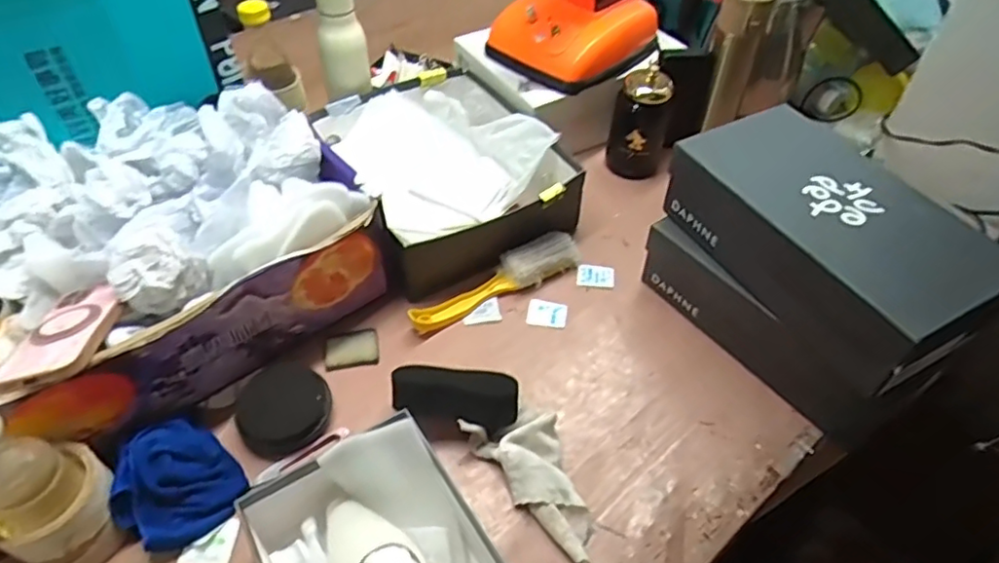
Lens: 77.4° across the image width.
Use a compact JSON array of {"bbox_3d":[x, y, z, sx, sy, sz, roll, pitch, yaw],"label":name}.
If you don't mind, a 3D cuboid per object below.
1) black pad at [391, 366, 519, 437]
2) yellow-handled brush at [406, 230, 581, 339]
[{"bbox_3d":[-0.045,0.122,0.647,0.126,0.047,0.065,5,49,3],"label":"black pad"},{"bbox_3d":[-0.003,-0.001,0.757,0.227,0.040,0.056,-25,54,-22],"label":"yellow-handled brush"}]

